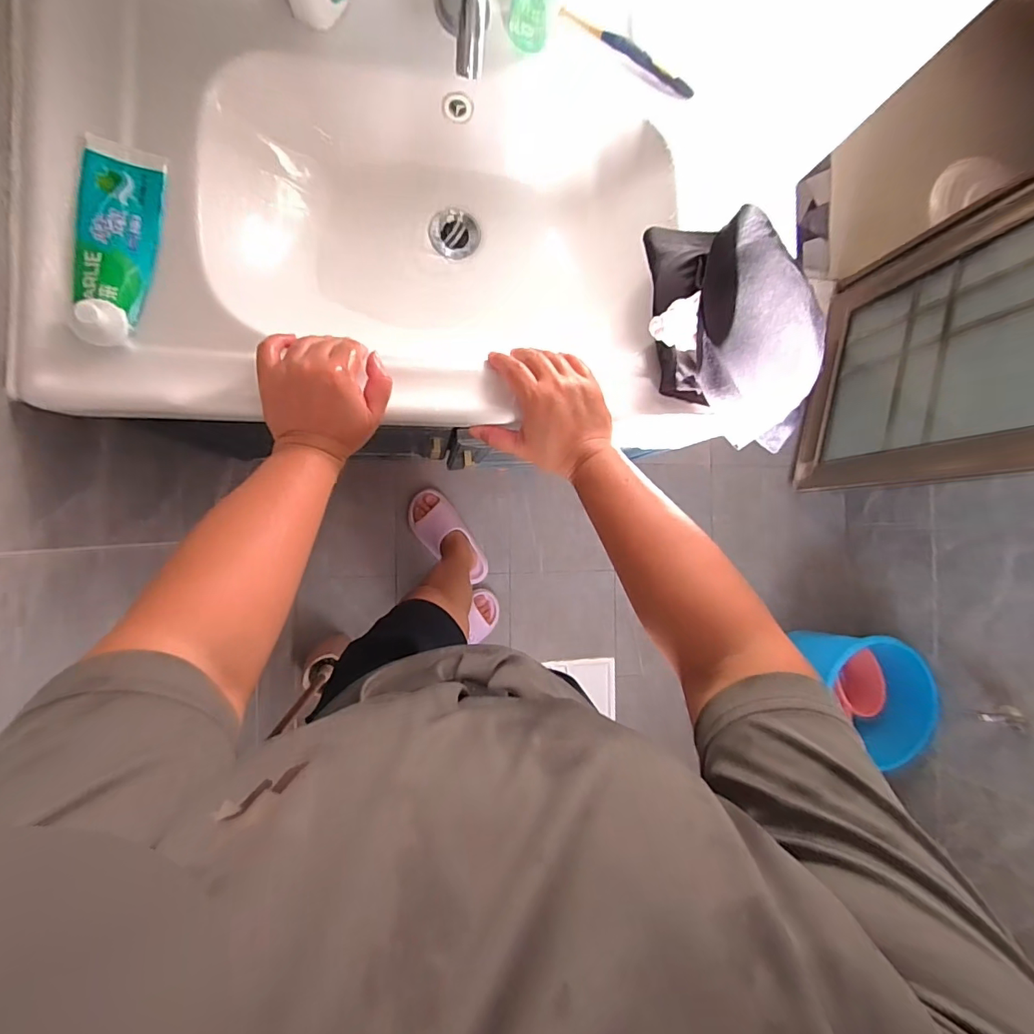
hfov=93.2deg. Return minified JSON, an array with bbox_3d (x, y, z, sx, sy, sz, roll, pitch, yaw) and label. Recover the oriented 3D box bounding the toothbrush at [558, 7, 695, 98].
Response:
[{"bbox_3d":[0.117,-0.484,0.510,0.155,0.018,0.013,22,85,-7],"label":"toothbrush"}]

